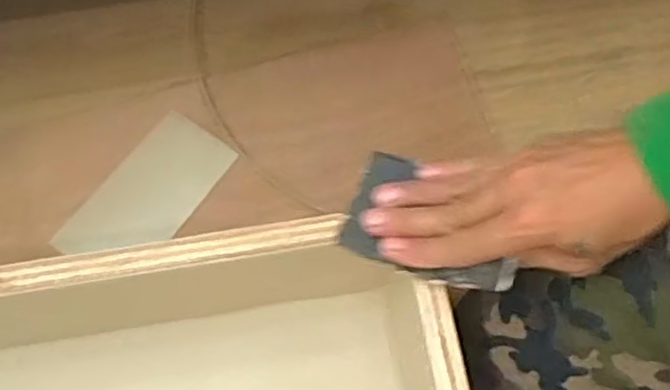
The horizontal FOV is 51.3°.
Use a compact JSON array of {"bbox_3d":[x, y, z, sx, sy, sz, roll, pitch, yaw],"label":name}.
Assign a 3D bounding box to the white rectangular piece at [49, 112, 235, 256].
[{"bbox_3d":[-0.170,0.000,0.637,0.083,0.006,0.160,33,72,12],"label":"white rectangular piece"}]

